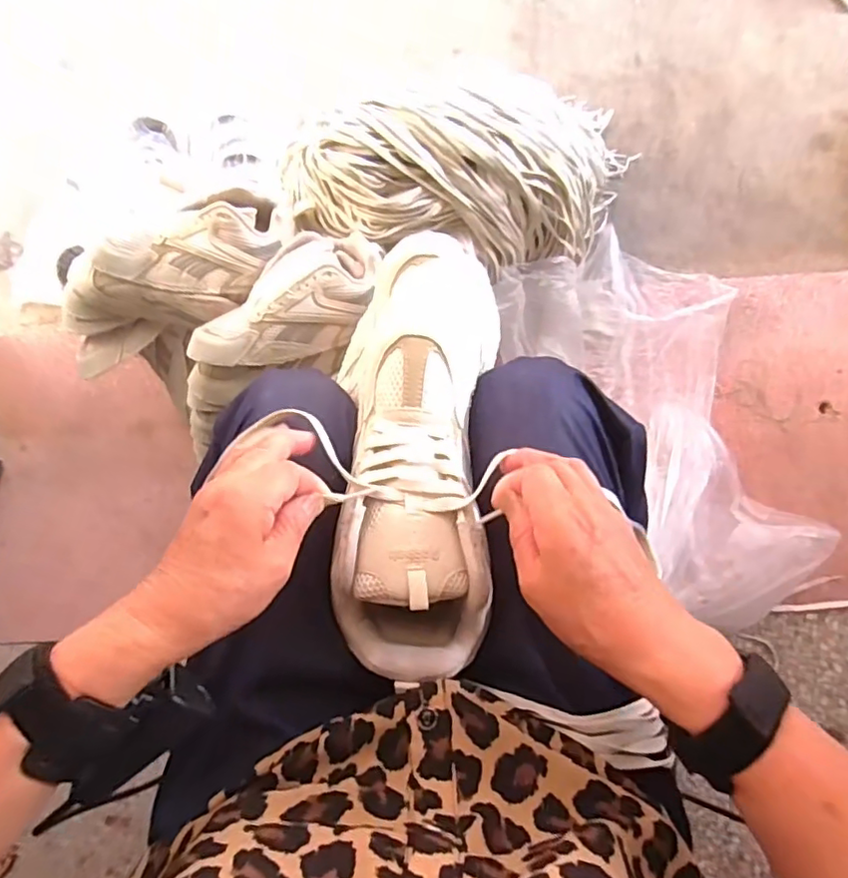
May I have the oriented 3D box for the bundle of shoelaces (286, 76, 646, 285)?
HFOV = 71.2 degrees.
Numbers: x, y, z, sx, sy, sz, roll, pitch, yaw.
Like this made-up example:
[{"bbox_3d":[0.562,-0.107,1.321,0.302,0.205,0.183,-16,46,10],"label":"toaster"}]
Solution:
[{"bbox_3d":[0.069,-0.320,0.741,0.445,0.130,0.174,-6,76,-24],"label":"bundle of shoelaces"}]

